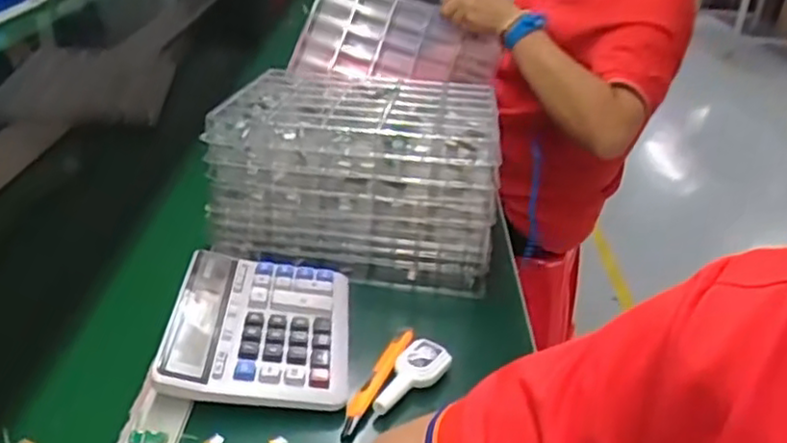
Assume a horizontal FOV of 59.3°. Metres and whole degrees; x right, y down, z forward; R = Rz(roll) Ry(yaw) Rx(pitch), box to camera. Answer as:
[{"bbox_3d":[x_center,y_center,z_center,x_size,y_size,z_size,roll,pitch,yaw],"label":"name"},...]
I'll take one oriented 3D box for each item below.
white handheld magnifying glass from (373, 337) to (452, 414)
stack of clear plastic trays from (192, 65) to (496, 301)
[{"bbox_3d":[0.015,0.133,0.595,0.039,0.021,0.084,20,32,27],"label":"white handheld magnifying glass"},{"bbox_3d":[-0.040,-0.056,0.793,0.293,0.160,0.207,5,29,1],"label":"stack of clear plastic trays"}]

